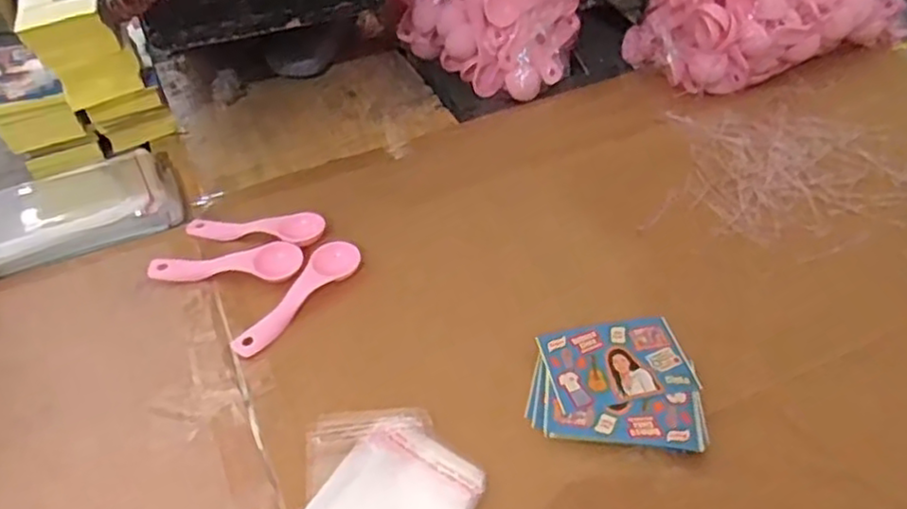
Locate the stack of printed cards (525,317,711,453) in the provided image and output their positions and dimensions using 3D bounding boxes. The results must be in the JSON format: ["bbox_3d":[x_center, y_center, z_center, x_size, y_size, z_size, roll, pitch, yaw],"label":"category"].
[{"bbox_3d":[0.103,0.078,0.432,0.103,0.008,0.091,7,49,5],"label":"stack of printed cards"}]

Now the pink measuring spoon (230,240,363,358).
[{"bbox_3d":[-0.110,0.029,0.479,0.030,0.009,0.110,30,55,23],"label":"pink measuring spoon"}]

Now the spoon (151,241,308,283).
[{"bbox_3d":[-0.170,0.006,0.507,0.114,0.013,0.034,2,49,1],"label":"spoon"}]

